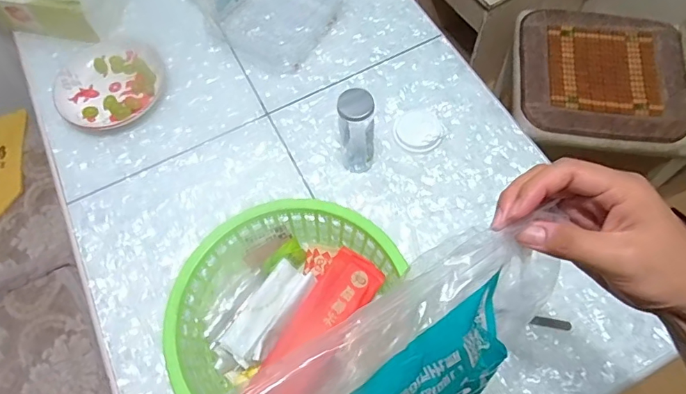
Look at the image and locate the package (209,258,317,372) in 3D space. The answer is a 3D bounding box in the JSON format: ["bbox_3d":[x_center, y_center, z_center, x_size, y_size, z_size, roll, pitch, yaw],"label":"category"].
[{"bbox_3d":[-0.108,0.166,0.618,0.063,0.034,0.164,34,71,17],"label":"package"}]

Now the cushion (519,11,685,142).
[{"bbox_3d":[0.686,-0.333,1.195,0.410,0.050,0.399,2,65,4],"label":"cushion"}]

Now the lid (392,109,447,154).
[{"bbox_3d":[0.135,-0.120,0.805,0.086,0.012,0.089,-1,66,2],"label":"lid"}]

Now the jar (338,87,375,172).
[{"bbox_3d":[0.023,-0.102,0.720,0.055,0.166,0.054,-1,66,2],"label":"jar"}]

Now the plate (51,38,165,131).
[{"bbox_3d":[-0.453,-0.220,0.869,0.194,0.027,0.201,-1,66,2],"label":"plate"}]

